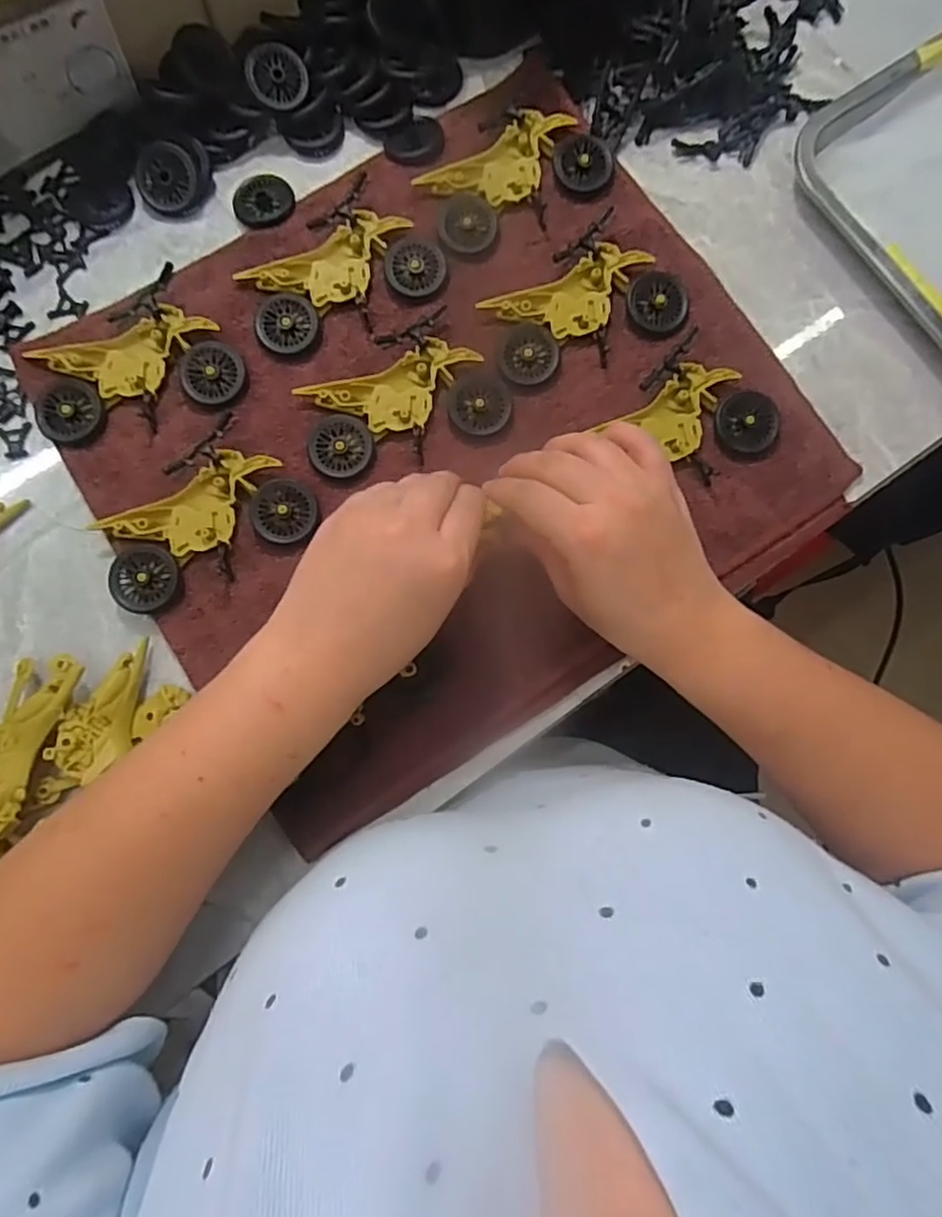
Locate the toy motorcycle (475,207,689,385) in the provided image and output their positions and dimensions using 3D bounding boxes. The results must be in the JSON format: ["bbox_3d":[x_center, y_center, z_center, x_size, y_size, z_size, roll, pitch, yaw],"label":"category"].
[{"bbox_3d":[0.065,-0.179,0.391,0.115,0.017,0.074,-35,83,-6],"label":"toy motorcycle"}]

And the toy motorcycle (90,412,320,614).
[{"bbox_3d":[-0.152,-0.045,0.367,0.113,0.014,0.078,-40,84,-7],"label":"toy motorcycle"}]

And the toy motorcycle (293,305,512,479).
[{"bbox_3d":[-0.041,-0.119,0.378,0.114,0.016,0.075,-31,83,-6],"label":"toy motorcycle"}]

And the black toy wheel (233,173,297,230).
[{"bbox_3d":[-0.131,-0.257,0.410,0.037,0.008,0.033,-26,82,-5],"label":"black toy wheel"}]

